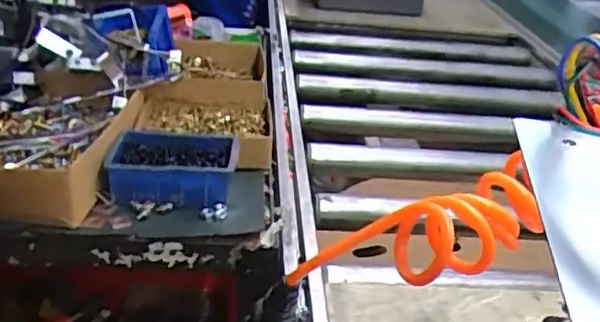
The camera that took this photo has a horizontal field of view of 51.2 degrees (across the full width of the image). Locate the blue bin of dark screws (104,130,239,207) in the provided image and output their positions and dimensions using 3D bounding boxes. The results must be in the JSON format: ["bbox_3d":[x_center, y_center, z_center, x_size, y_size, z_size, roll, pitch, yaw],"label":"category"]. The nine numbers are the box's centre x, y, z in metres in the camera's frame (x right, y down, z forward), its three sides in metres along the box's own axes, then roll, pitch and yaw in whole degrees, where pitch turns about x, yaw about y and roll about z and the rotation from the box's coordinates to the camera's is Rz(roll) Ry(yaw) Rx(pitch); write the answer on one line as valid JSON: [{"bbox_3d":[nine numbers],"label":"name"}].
[{"bbox_3d":[-0.142,0.007,0.712,0.139,0.043,0.094,3,28,-5],"label":"blue bin of dark screws"}]

